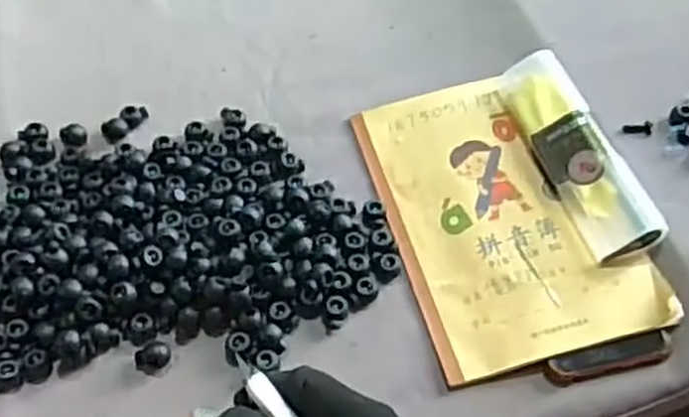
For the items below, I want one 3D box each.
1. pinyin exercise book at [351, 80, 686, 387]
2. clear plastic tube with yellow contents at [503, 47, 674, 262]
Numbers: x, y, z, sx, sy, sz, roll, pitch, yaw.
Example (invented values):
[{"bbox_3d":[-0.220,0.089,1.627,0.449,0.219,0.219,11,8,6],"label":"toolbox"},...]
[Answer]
[{"bbox_3d":[0.098,-0.001,0.494,0.138,0.006,0.204,-15,57,-5],"label":"pinyin exercise book"},{"bbox_3d":[0.150,-0.038,0.510,0.046,0.026,0.157,-15,56,-11],"label":"clear plastic tube with yellow contents"}]

